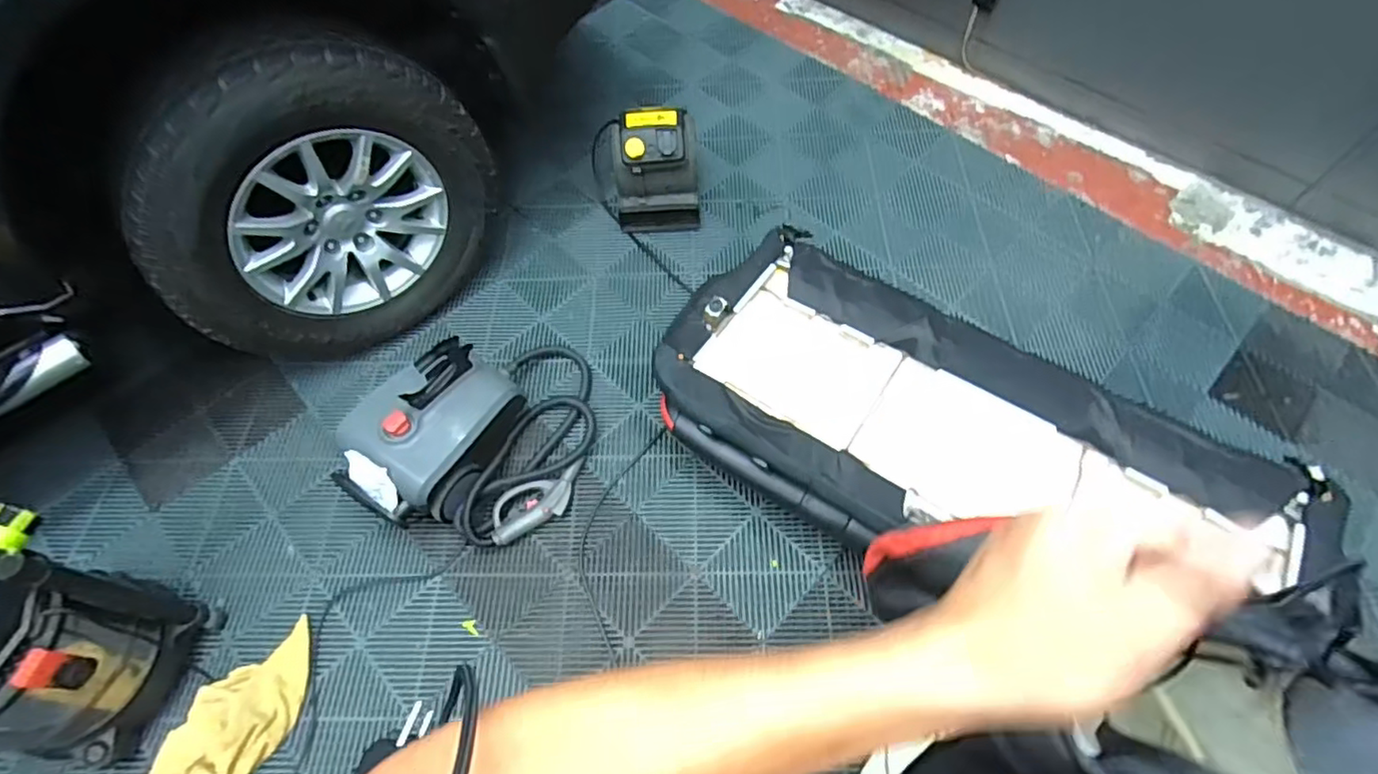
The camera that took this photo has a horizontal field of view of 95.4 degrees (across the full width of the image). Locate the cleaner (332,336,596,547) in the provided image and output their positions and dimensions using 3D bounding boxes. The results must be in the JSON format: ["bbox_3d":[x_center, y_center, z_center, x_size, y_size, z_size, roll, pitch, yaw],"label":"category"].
[{"bbox_3d":[-0.455,0.070,1.426,0.432,0.270,0.570,24,64,15],"label":"cleaner"}]

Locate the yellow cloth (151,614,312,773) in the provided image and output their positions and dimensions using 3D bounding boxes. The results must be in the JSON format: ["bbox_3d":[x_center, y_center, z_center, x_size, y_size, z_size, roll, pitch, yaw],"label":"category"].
[{"bbox_3d":[-0.883,0.648,1.249,0.186,0.094,0.368,26,63,15],"label":"yellow cloth"}]

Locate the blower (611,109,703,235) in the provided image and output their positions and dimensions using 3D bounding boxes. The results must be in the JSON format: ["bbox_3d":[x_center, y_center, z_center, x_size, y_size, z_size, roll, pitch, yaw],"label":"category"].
[{"bbox_3d":[-0.095,-0.618,1.772,0.261,0.304,0.210,-4,61,0],"label":"blower"}]

